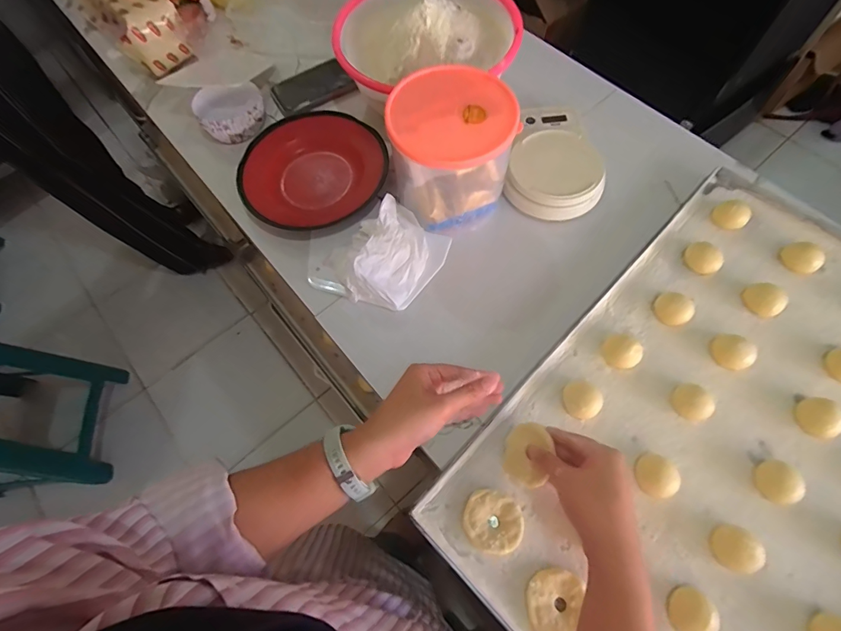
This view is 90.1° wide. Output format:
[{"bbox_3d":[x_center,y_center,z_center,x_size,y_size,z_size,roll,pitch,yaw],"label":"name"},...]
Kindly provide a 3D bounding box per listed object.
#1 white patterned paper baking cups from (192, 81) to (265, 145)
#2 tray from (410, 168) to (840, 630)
[{"bbox_3d":[-0.294,-0.319,0.658,0.096,0.049,0.092,-1,67,2],"label":"white patterned paper baking cups"},{"bbox_3d":[0.348,0.127,0.447,0.410,0.024,0.609,41,74,18],"label":"tray"}]

